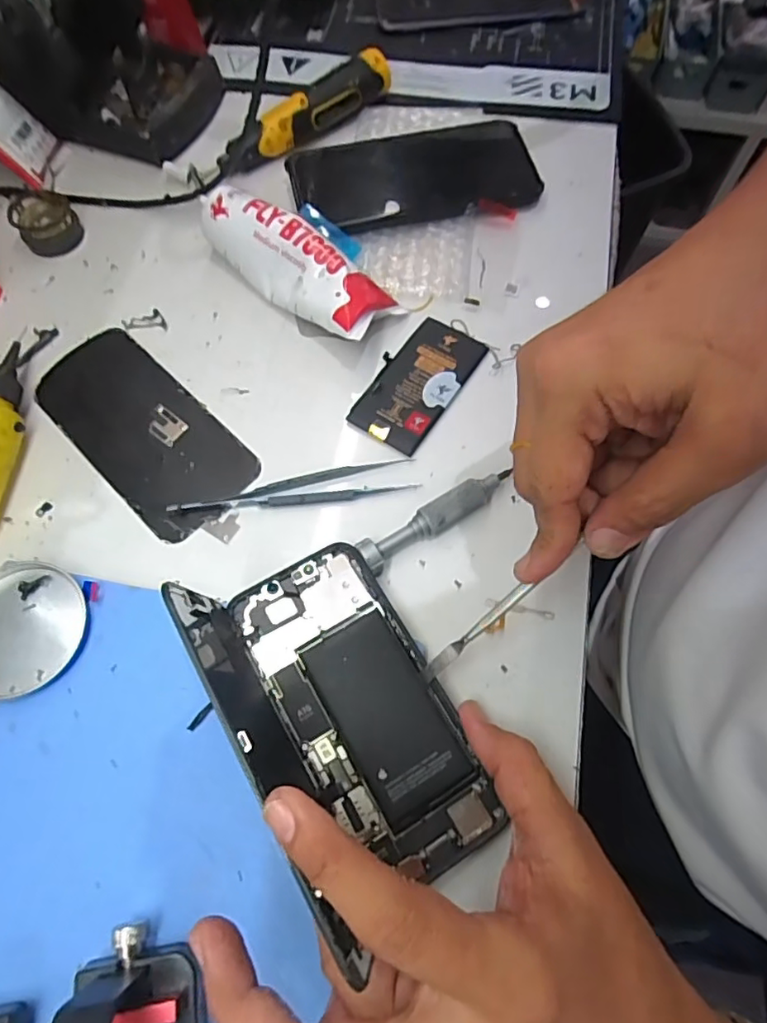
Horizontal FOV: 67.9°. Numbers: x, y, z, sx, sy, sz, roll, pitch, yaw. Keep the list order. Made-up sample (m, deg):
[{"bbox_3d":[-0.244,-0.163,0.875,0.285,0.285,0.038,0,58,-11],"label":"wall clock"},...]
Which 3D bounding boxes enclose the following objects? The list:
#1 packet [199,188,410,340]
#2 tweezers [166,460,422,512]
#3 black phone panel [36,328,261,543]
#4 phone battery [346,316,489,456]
[{"bbox_3d":[-0.056,-0.152,0.350,0.136,0.034,0.045,37,73,14],"label":"packet"},{"bbox_3d":[-0.048,-0.011,0.309,0.129,0.006,0.019,-10,68,-3],"label":"tweezers"},{"bbox_3d":[-0.141,-0.050,0.331,0.144,0.004,0.069,42,75,16],"label":"black phone panel"},{"bbox_3d":[0.021,-0.077,0.333,0.047,0.005,0.089,32,72,13],"label":"phone battery"}]

